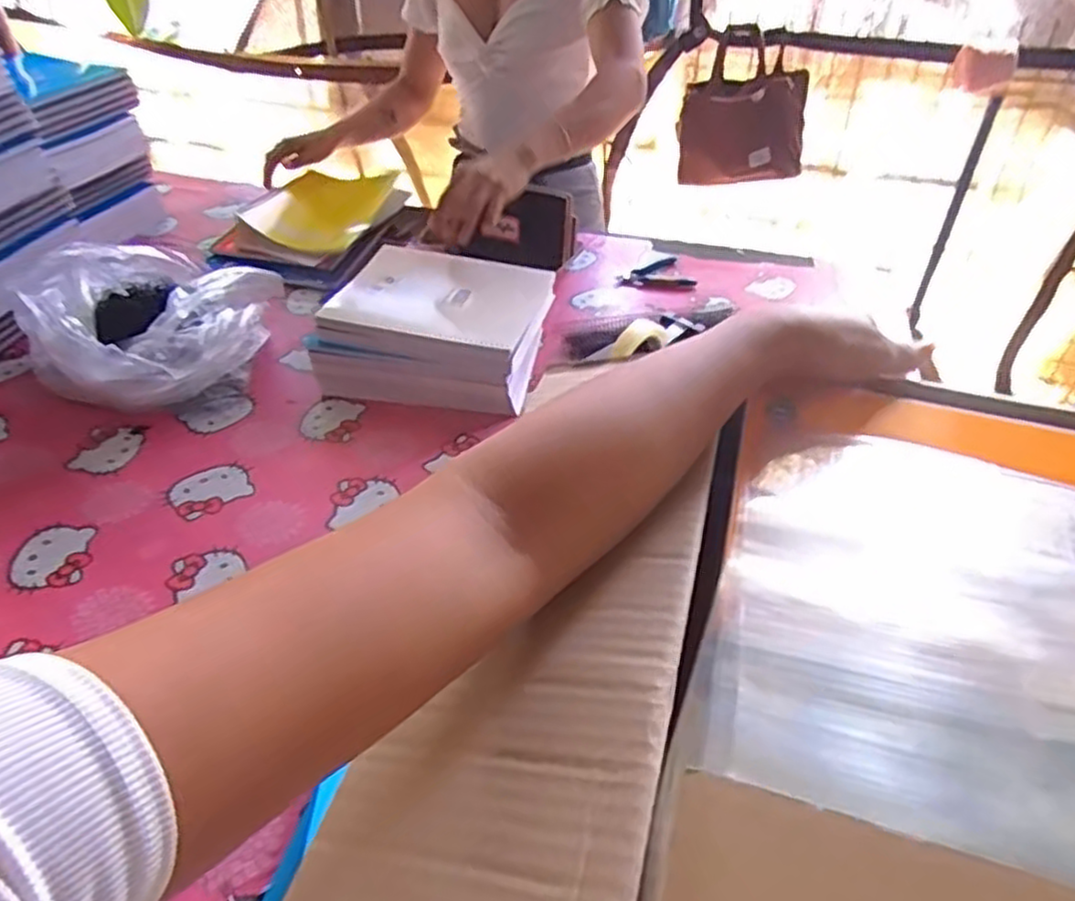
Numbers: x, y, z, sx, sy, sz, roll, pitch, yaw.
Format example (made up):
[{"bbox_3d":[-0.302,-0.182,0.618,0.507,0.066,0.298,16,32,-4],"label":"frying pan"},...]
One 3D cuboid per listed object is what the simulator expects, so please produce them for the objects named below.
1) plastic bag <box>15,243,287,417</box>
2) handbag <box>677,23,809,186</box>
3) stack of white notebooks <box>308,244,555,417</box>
[{"bbox_3d":[-0.453,-0.160,0.898,0.239,0.132,0.274,28,50,25],"label":"plastic bag"},{"bbox_3d":[0.451,-0.725,1.566,0.267,0.267,0.133,16,46,15],"label":"handbag"},{"bbox_3d":[-0.130,-0.164,0.947,0.269,0.072,0.232,7,44,6],"label":"stack of white notebooks"}]

